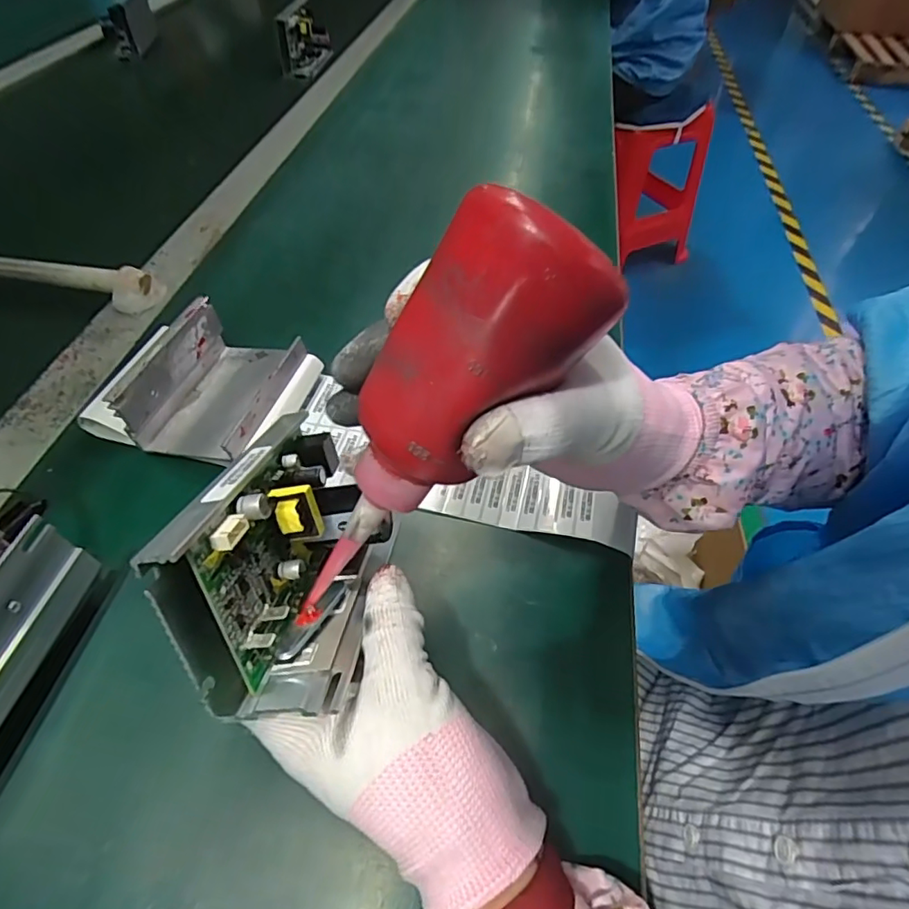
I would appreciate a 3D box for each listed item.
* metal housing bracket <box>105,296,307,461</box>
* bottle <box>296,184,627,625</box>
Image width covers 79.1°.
[{"bbox_3d":[-0.167,-0.050,0.390,0.090,0.054,0.114,13,52,8],"label":"metal housing bracket"},{"bbox_3d":[-0.014,-0.005,0.202,0.042,0.173,0.044,5,39,-48],"label":"bottle"}]

